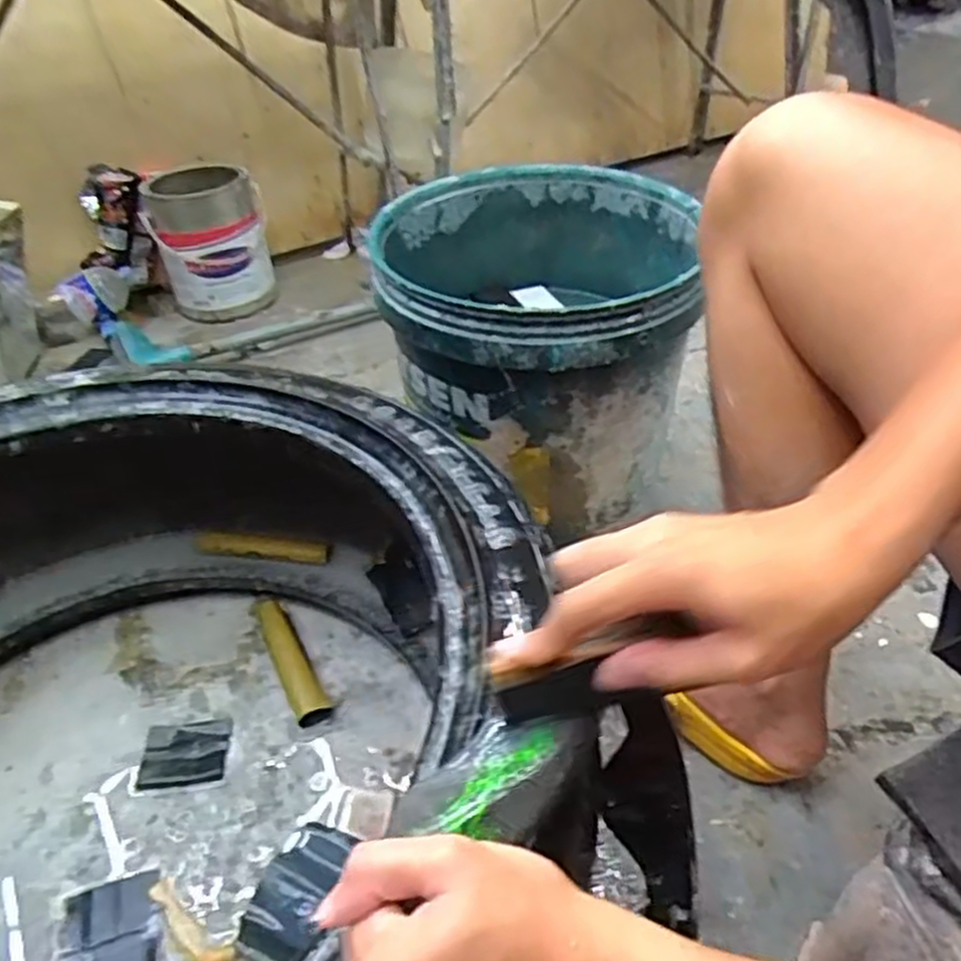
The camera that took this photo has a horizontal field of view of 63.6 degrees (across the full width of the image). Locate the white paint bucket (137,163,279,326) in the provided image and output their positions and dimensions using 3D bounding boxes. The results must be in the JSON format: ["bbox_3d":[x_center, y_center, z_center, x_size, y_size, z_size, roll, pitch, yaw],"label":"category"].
[{"bbox_3d":[-0.444,-0.386,1.267,0.159,0.209,0.159,-2,41,1],"label":"white paint bucket"}]

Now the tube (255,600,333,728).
[{"bbox_3d":[-0.179,0.166,0.726,0.031,0.023,0.152,-22,43,-20],"label":"tube"}]

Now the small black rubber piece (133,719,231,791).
[{"bbox_3d":[-0.254,0.233,0.665,0.071,0.005,0.062,-7,40,-4],"label":"small black rubber piece"}]

